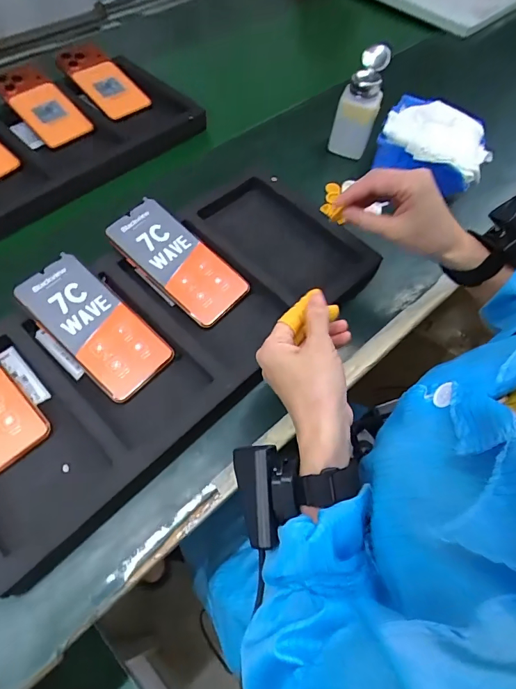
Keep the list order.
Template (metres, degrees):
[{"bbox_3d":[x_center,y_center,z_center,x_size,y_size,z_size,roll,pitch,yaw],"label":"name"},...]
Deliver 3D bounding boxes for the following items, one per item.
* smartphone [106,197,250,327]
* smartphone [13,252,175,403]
[{"bbox_3d":[-0.089,-0.095,0.483,0.159,0.011,0.073,42,66,3],"label":"smartphone"},{"bbox_3d":[-0.165,-0.019,0.438,0.160,0.011,0.074,43,67,5],"label":"smartphone"}]

